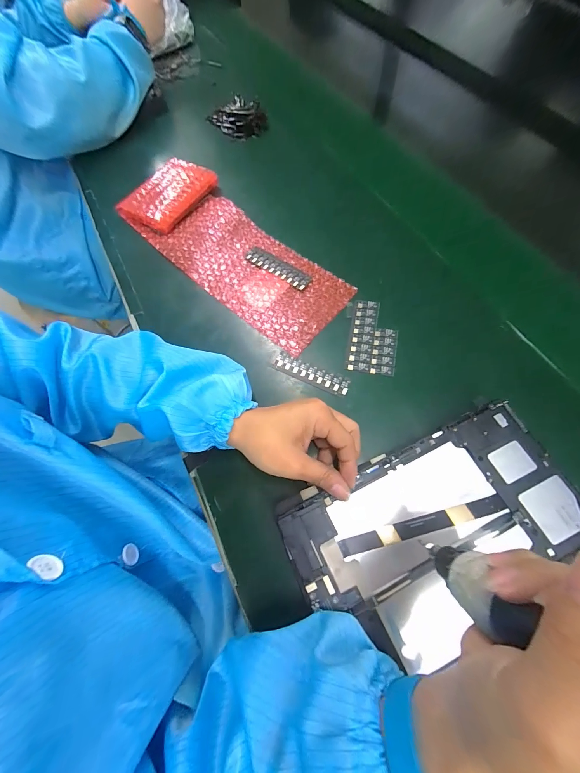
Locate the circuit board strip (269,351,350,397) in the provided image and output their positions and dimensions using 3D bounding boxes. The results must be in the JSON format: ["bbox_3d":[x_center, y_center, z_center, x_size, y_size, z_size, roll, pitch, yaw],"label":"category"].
[{"bbox_3d":[0.023,-0.016,0.324,0.092,0.004,0.022,24,70,13],"label":"circuit board strip"}]

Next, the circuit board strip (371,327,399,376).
[{"bbox_3d":[0.108,-0.040,0.324,0.026,0.004,0.056,9,67,7],"label":"circuit board strip"}]

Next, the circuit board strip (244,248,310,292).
[{"bbox_3d":[-0.016,-0.156,0.377,0.098,0.004,0.026,36,75,15],"label":"circuit board strip"}]

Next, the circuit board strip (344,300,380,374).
[{"bbox_3d":[0.085,-0.061,0.334,0.028,0.006,0.091,10,68,8],"label":"circuit board strip"}]

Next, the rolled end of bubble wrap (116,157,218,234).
[{"bbox_3d":[-0.183,-0.292,0.436,0.092,0.029,0.121,33,74,15],"label":"rolled end of bubble wrap"}]

